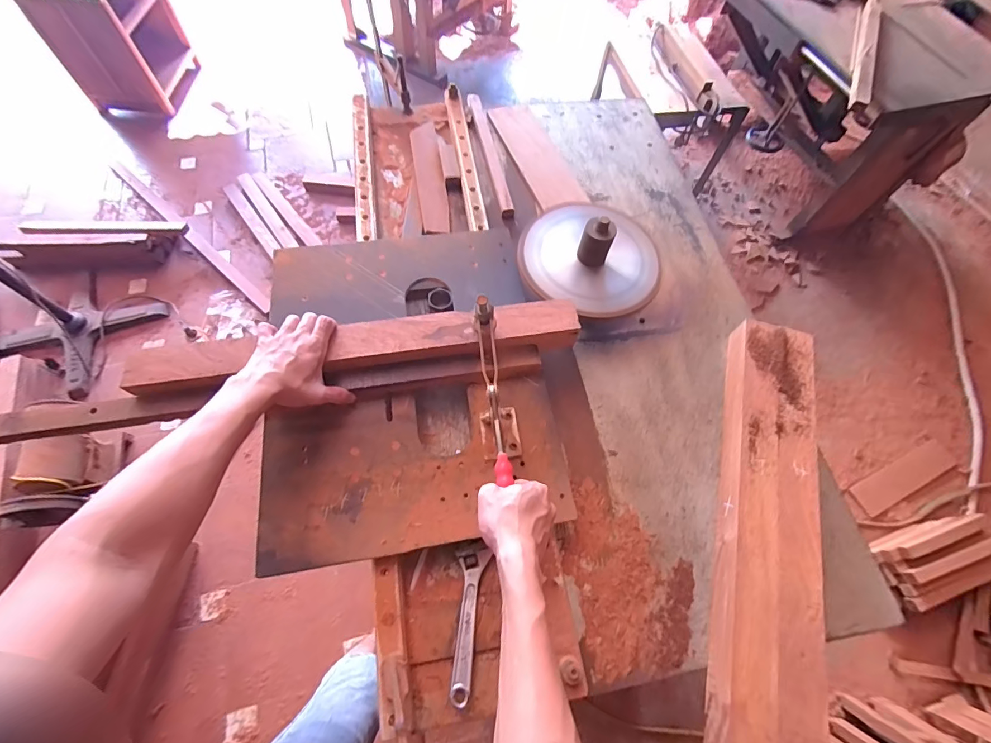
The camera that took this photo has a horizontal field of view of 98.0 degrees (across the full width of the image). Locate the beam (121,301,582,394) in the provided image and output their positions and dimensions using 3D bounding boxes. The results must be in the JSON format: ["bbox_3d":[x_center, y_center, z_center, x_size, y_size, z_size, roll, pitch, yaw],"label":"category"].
[{"bbox_3d":[-0.182,-0.037,0.603,0.595,0.042,0.071,-7,65,-6],"label":"beam"}]

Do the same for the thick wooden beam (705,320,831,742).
[{"bbox_3d":[0.376,0.198,0.593,0.114,0.054,0.607,17,65,4],"label":"thick wooden beam"}]

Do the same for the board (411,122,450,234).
[{"bbox_3d":[-0.130,-0.392,0.866,0.059,0.012,0.287,-1,67,-19],"label":"board"}]

